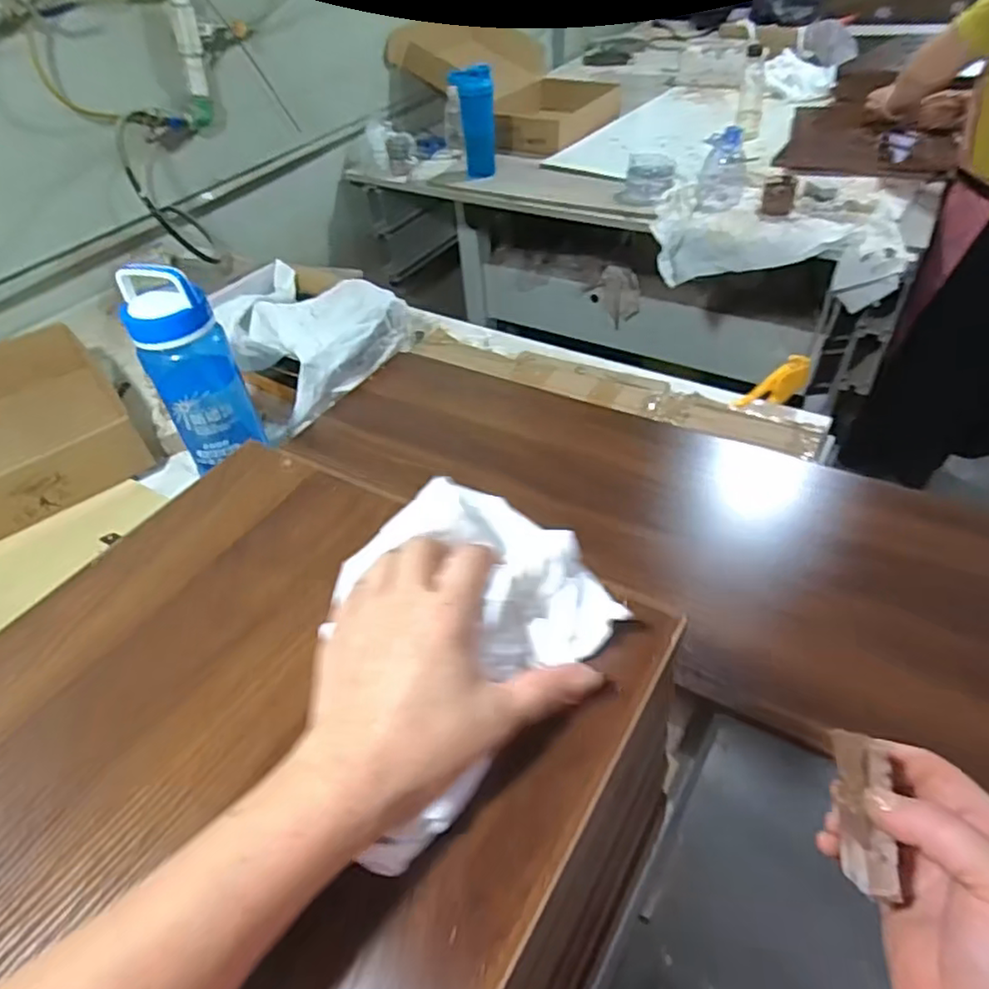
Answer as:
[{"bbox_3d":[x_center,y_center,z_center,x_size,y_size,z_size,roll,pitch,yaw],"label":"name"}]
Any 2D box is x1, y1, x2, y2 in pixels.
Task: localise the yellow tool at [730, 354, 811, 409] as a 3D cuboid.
[{"bbox_3d":[0.393,-0.149,0.923,0.113,0.047,0.026,-31,42,17],"label":"yellow tool"}]

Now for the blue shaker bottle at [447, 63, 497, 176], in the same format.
[{"bbox_3d":[-0.045,-0.880,1.553,0.098,0.220,0.078,-8,45,-3],"label":"blue shaker bottle"}]

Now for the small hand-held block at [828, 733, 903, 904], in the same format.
[{"bbox_3d":[0.172,0.147,0.303,0.015,0.027,0.067,-3,84,2],"label":"small hand-held block"}]

